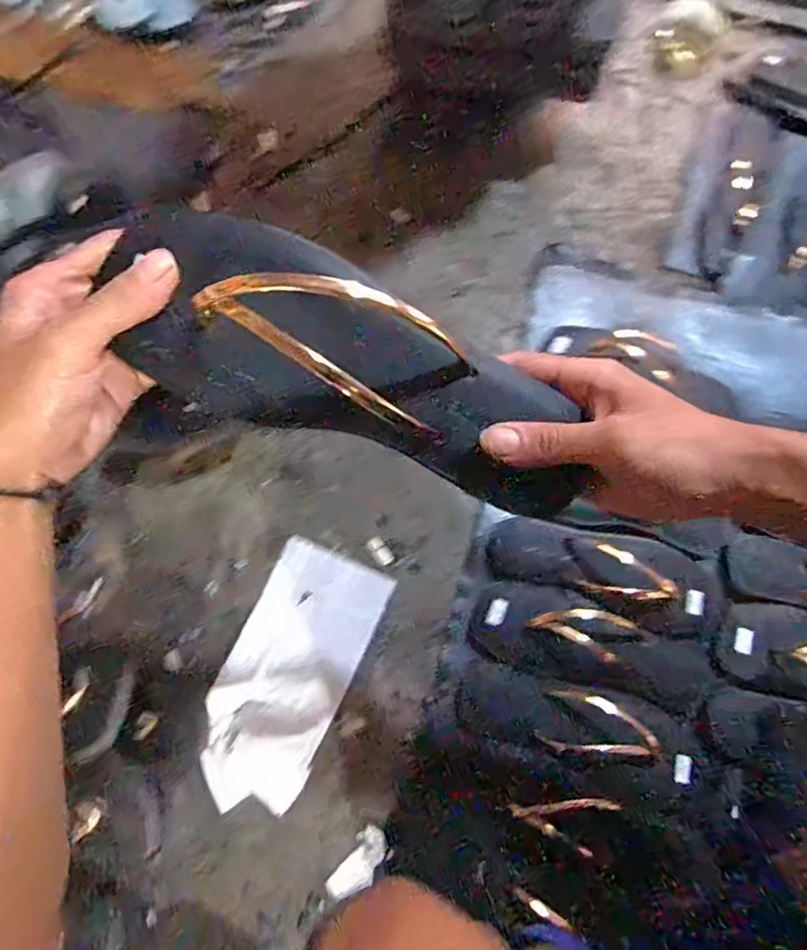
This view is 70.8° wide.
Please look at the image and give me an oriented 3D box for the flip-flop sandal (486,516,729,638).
[{"bbox_3d":[0.214,0.105,0.590,0.246,0.048,0.083,13,76,5],"label":"flip-flop sandal"}]

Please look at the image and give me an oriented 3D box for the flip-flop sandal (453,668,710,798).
[{"bbox_3d":[0.176,0.253,0.562,0.236,0.032,0.086,9,76,4],"label":"flip-flop sandal"}]

